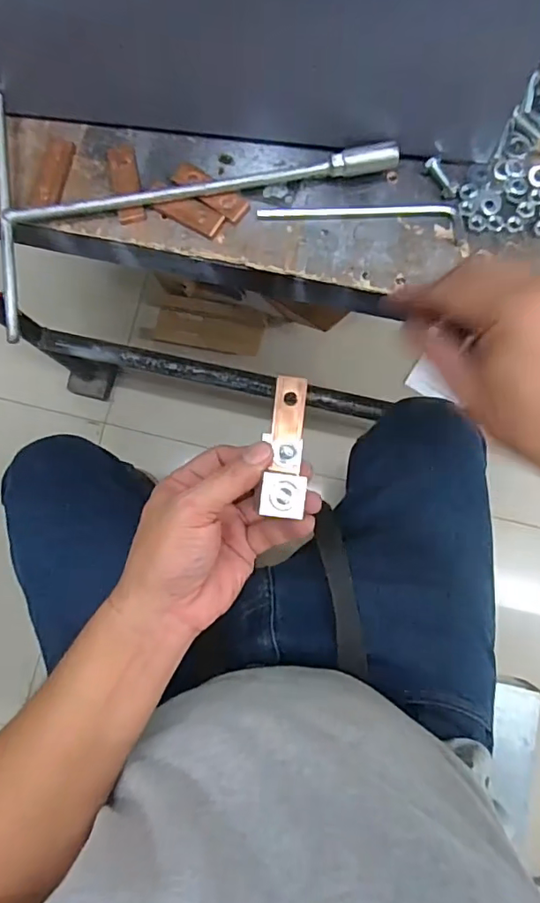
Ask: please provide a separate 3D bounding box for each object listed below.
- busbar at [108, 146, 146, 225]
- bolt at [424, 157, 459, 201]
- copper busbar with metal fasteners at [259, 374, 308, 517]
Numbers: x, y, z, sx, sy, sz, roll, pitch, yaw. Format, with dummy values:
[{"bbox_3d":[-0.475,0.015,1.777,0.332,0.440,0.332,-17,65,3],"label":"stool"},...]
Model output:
[{"bbox_3d":[-0.105,-0.196,0.387,0.021,0.006,0.062,-11,83,3],"label":"busbar"},{"bbox_3d":[0.123,-0.196,0.377,0.011,0.007,0.033,-29,82,0],"label":"bolt"},{"bbox_3d":[0.010,-0.003,0.322,0.024,0.015,0.085,3,73,4],"label":"copper busbar with metal fasteners"}]

